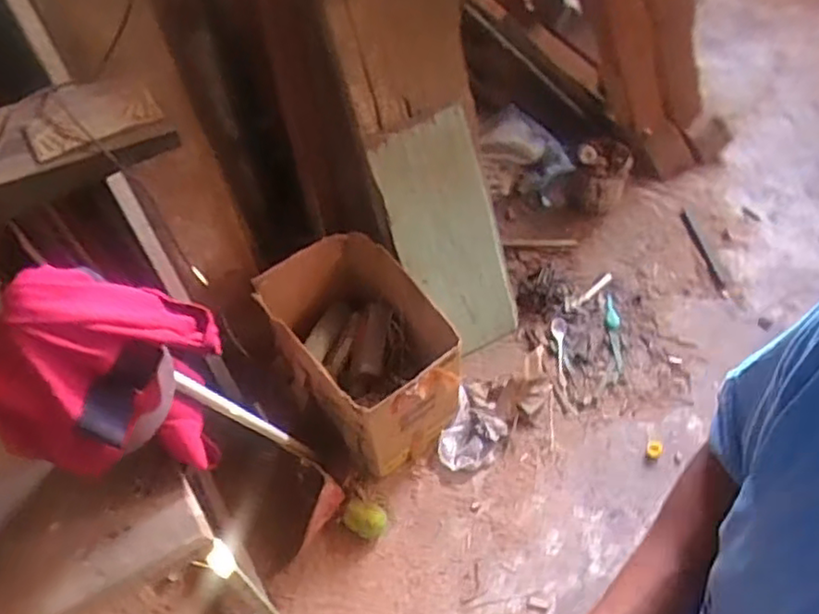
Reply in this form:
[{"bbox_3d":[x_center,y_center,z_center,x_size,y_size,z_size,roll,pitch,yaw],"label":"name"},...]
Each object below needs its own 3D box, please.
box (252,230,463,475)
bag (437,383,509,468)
[{"bbox_3d":[-0.090,0.104,1.524,0.327,0.339,0.439,-38,60,-22],"label":"box"},{"bbox_3d":[0.172,0.282,1.576,0.154,0.061,0.237,18,57,14],"label":"bag"}]

